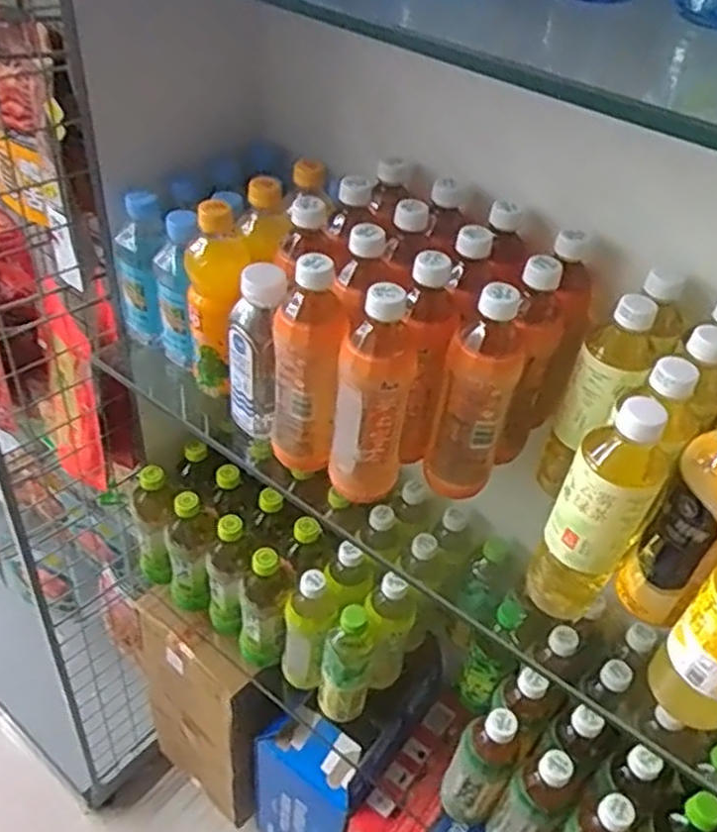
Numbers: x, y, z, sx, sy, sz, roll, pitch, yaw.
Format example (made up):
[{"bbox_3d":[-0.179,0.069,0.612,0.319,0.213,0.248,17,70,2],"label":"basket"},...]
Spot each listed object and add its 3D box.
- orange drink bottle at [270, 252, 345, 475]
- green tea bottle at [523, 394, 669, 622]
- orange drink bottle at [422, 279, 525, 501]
[{"bbox_3d":[-0.046,-0.047,0.650,0.055,0.211,0.061,5,42,0],"label":"orange drink bottle"},{"bbox_3d":[0.183,0.079,0.558,0.063,0.218,0.062,27,47,22],"label":"green tea bottle"},{"bbox_3d":[0.104,-0.017,0.643,0.064,0.213,0.058,12,43,8],"label":"orange drink bottle"}]

